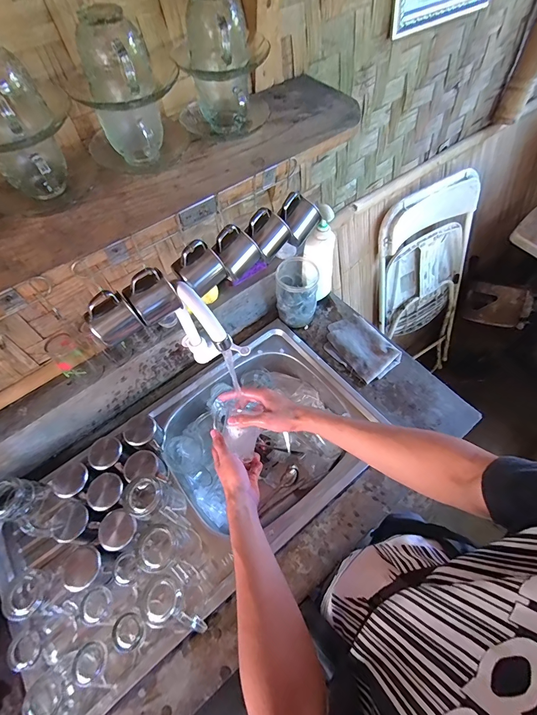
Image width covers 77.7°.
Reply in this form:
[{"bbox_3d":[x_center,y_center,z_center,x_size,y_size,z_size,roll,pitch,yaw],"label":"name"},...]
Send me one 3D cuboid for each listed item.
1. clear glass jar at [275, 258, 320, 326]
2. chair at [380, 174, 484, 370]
[{"bbox_3d":[0.070,-0.161,0.818,0.095,0.146,0.111,2,60,4],"label":"clear glass jar"},{"bbox_3d":[0.634,-0.263,1.397,0.484,0.900,0.130,-31,43,-12],"label":"chair"}]

